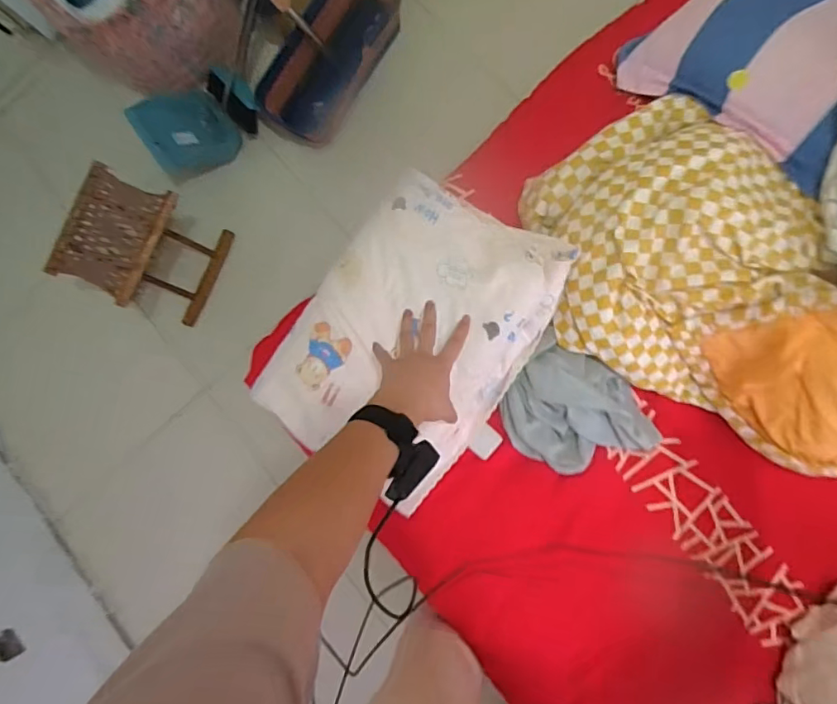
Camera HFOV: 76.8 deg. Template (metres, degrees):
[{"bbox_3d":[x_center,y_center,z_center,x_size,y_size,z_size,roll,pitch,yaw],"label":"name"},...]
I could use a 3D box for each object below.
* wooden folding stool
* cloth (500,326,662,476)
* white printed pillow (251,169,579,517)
[{"bbox_3d":[-0.746,-0.280,1.433,0.300,0.318,0.308,24,91,8],"label":"wooden folding stool"},{"bbox_3d":[0.263,0.112,0.867,0.250,0.052,0.190,36,93,7],"label":"cloth"},{"bbox_3d":[-0.013,-0.017,0.861,0.343,0.096,0.480,35,93,7],"label":"white printed pillow"}]

